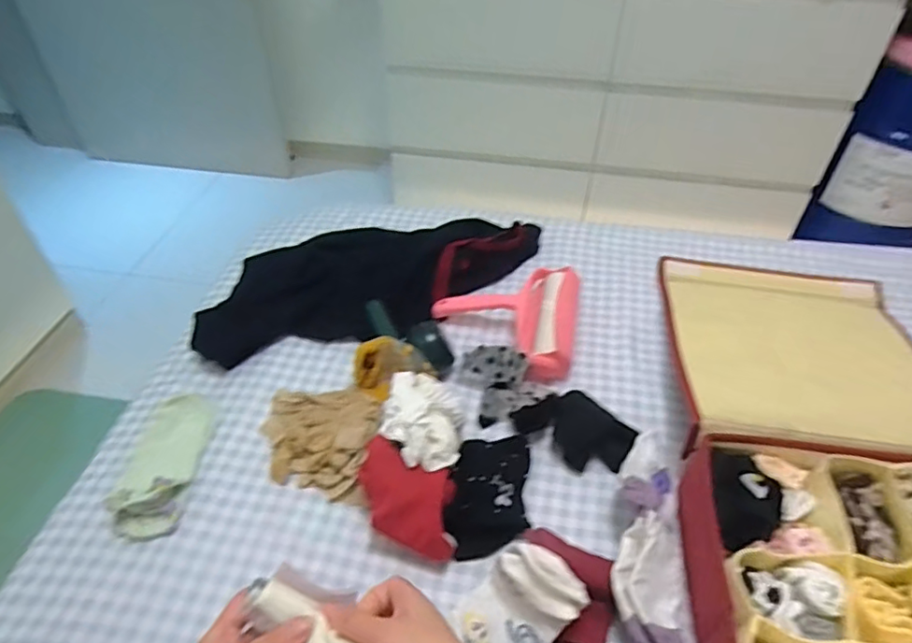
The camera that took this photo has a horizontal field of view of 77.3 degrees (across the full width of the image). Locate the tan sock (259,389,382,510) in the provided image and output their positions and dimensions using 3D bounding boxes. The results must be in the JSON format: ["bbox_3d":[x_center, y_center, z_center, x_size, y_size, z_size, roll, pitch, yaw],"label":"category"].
[{"bbox_3d":[-0.157,0.125,0.645,0.138,0.034,0.138,4,45,4],"label":"tan sock"}]

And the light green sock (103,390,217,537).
[{"bbox_3d":[-0.324,0.147,0.626,0.075,0.045,0.173,0,44,0],"label":"light green sock"}]

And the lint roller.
[{"bbox_3d":[0.067,-0.004,0.780,0.192,0.052,0.191,8,45,8],"label":"lint roller"}]

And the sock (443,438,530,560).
[{"bbox_3d":[0.036,0.175,0.602,0.086,0.048,0.136,2,45,2],"label":"sock"}]

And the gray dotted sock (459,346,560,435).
[{"bbox_3d":[0.060,0.083,0.696,0.127,0.054,0.081,24,49,22],"label":"gray dotted sock"}]

